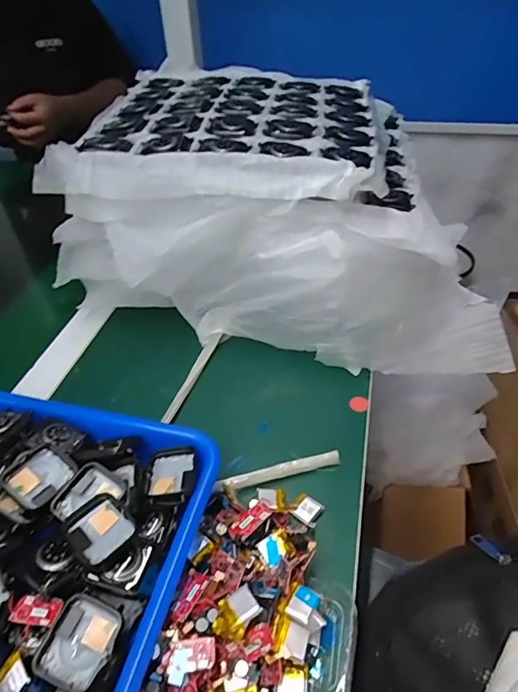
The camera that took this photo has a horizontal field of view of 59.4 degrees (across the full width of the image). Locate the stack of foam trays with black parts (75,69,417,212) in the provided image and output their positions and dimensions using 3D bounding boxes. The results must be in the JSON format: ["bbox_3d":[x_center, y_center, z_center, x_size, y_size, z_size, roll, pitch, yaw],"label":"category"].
[{"bbox_3d":[-0.003,-0.210,0.475,0.320,0.084,0.232,8,45,12],"label":"stack of foam trays with black parts"}]

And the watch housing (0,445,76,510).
[{"bbox_3d":[-0.150,0.089,0.311,0.034,0.010,0.040,36,50,6],"label":"watch housing"}]

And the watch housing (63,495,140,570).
[{"bbox_3d":[-0.099,0.117,0.287,0.042,0.009,0.037,28,52,29],"label":"watch housing"}]

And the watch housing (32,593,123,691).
[{"bbox_3d":[-0.099,0.165,0.253,0.035,0.016,0.041,16,47,20],"label":"watch housing"}]

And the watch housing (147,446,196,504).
[{"bbox_3d":[-0.062,0.090,0.322,0.031,0.008,0.044,-2,43,2],"label":"watch housing"}]

